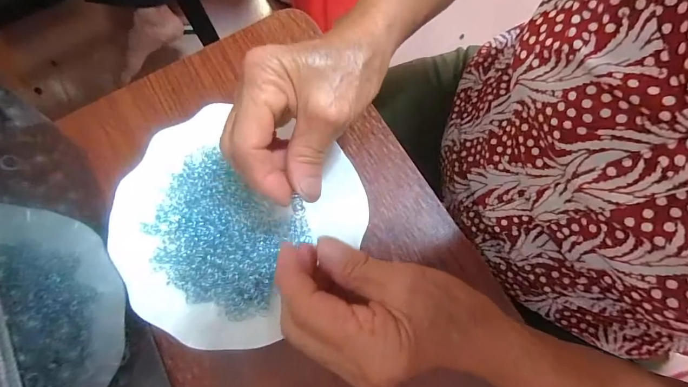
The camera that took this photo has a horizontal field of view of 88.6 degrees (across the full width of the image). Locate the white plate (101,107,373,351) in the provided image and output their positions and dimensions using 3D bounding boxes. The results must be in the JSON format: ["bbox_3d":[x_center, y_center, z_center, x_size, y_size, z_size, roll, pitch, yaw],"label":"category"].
[{"bbox_3d":[-0.084,0.026,0.273,0.180,0.025,0.165,0,74,0],"label":"white plate"}]

